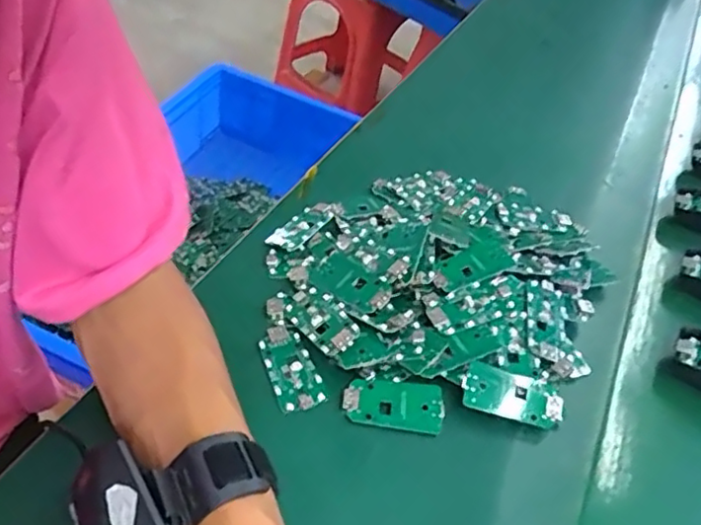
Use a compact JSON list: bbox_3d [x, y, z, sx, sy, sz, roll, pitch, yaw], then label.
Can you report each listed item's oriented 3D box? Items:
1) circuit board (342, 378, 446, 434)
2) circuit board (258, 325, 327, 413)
[{"bbox_3d":[0.028,0.091,0.392,0.063,0.004,0.031,9,60,1],"label":"circuit board"},{"bbox_3d":[-0.041,0.069,0.409,0.029,0.005,0.065,-12,50,-22],"label":"circuit board"}]

